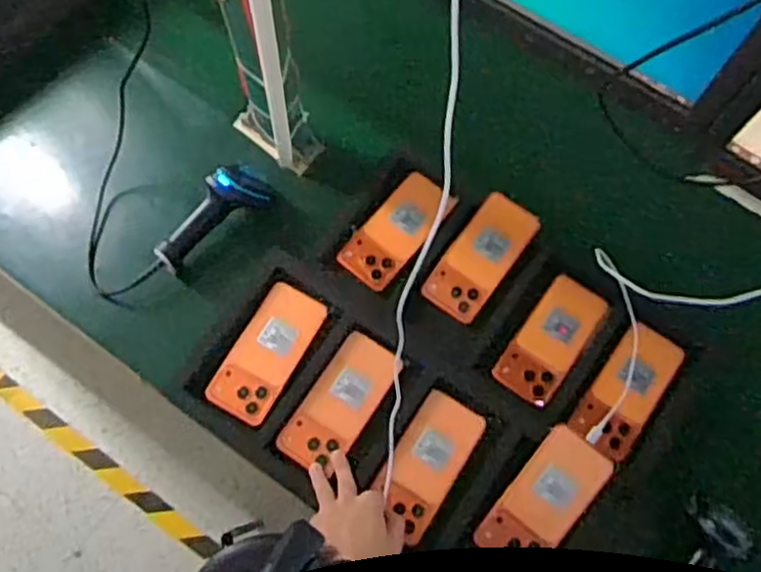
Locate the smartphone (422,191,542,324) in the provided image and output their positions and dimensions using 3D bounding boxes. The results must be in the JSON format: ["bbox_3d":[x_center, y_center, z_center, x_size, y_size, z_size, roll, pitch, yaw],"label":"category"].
[{"bbox_3d":[0.128,-0.036,0.900,0.085,0.009,0.164,33,86,16],"label":"smartphone"}]

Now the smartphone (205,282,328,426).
[{"bbox_3d":[-0.134,0.078,0.843,0.079,0.009,0.164,28,74,9],"label":"smartphone"}]

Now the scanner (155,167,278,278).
[{"bbox_3d":[-0.215,-0.096,0.906,0.172,0.062,0.062,-35,75,-11],"label":"scanner"}]

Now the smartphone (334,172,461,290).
[{"bbox_3d":[0.023,-0.074,0.925,0.085,0.014,0.169,41,76,12],"label":"smartphone"}]

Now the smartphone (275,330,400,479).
[{"bbox_3d":[-0.046,0.131,0.815,0.075,0.009,0.159,35,73,10],"label":"smartphone"}]

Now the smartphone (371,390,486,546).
[{"bbox_3d":[0.053,0.194,0.785,0.074,0.012,0.150,30,74,9],"label":"smartphone"}]

